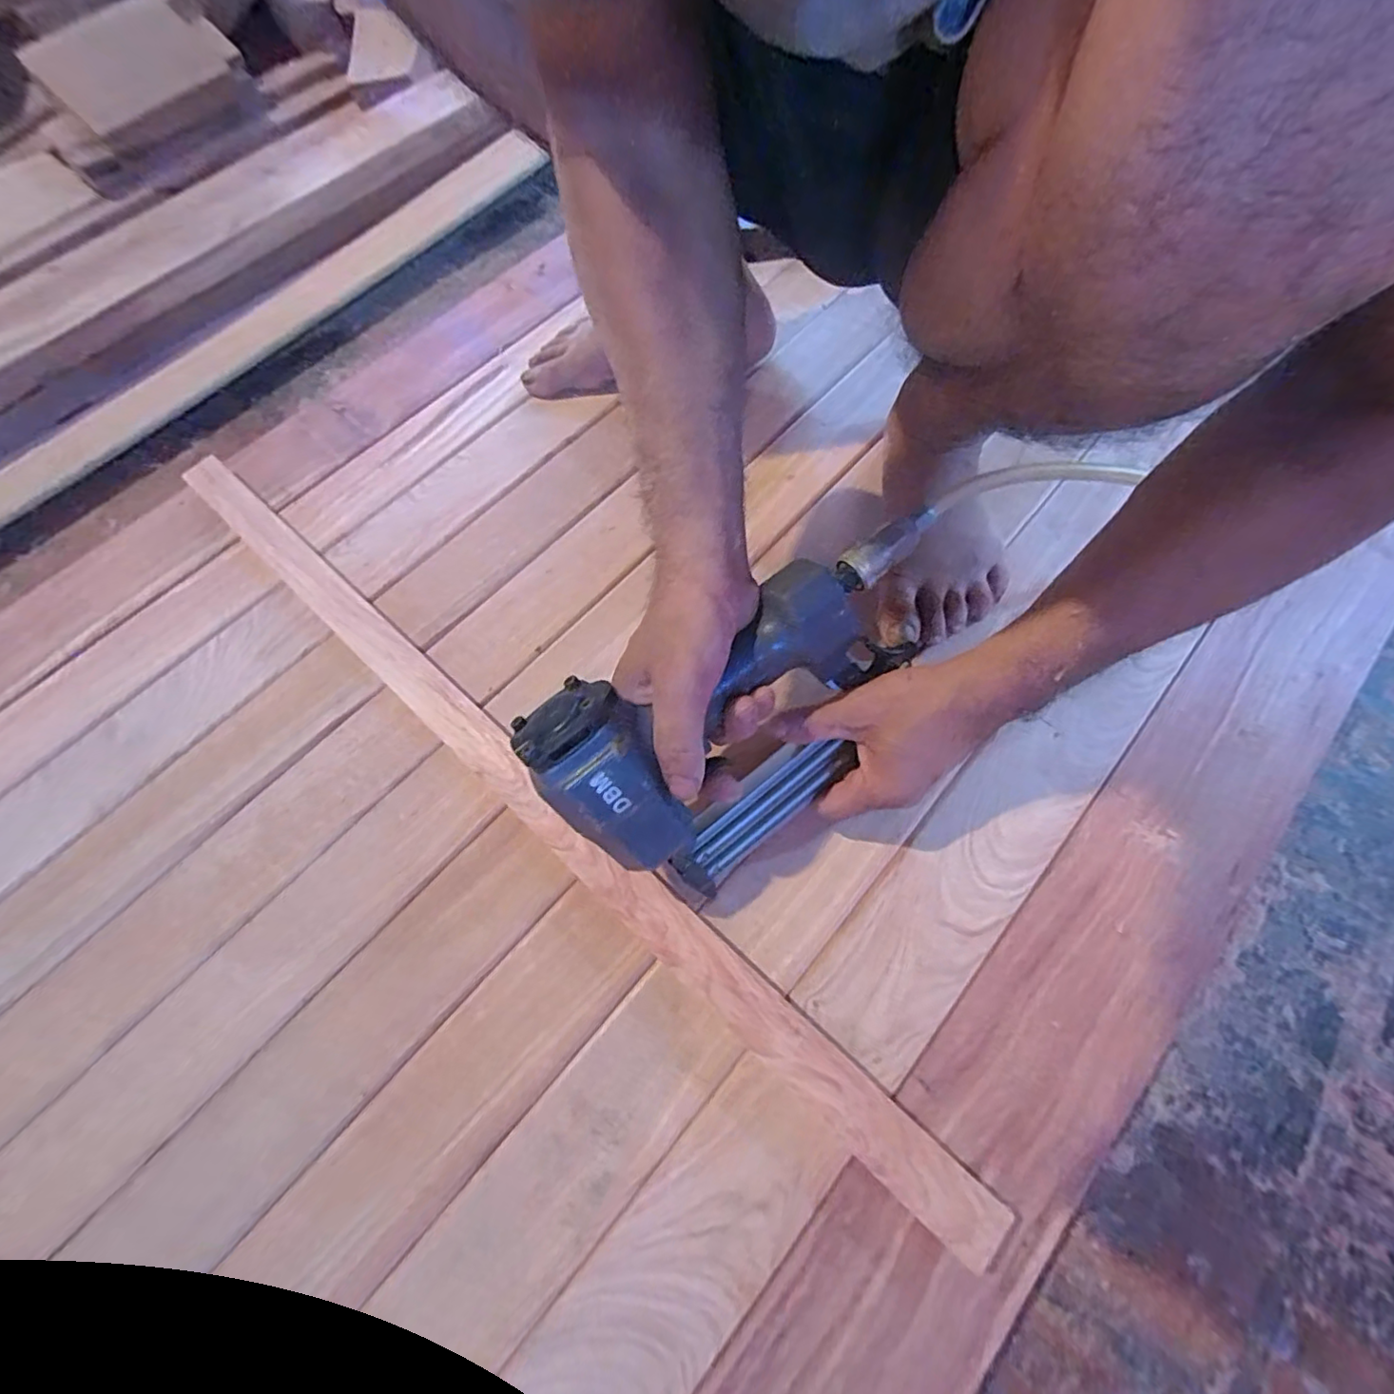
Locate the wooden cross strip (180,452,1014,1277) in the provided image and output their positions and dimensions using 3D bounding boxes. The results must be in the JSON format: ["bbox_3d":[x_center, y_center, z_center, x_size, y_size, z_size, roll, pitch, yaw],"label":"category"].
[{"bbox_3d":[-0.157,0.037,0.438,0.832,0.028,0.033,39,73,17],"label":"wooden cross strip"}]

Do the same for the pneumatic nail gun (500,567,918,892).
[{"bbox_3d":[0.025,0.021,0.365,0.221,0.168,0.061,-37,39,-13],"label":"pneumatic nail gun"}]

